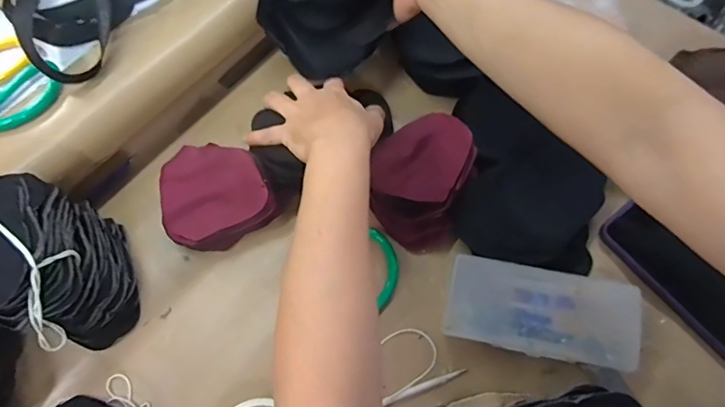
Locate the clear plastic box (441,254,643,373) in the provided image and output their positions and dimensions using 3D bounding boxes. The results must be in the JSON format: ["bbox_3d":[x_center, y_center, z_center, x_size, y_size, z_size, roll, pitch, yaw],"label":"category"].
[{"bbox_3d":[0.155,0.097,0.419,0.161,0.037,0.074,11,70,5],"label":"clear plastic box"}]

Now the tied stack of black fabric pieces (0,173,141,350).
[{"bbox_3d":[-0.273,0.047,0.400,0.125,0.110,0.109,29,72,11],"label":"tied stack of black fabric pieces"}]

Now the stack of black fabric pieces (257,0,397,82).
[{"bbox_3d":[-0.043,-0.210,0.468,0.119,0.081,0.132,-28,72,-10],"label":"stack of black fabric pieces"}]

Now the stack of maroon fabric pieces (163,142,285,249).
[{"bbox_3d":[-0.142,-0.008,0.464,0.112,0.058,0.091,-30,81,3],"label":"stack of maroon fabric pieces"}]

